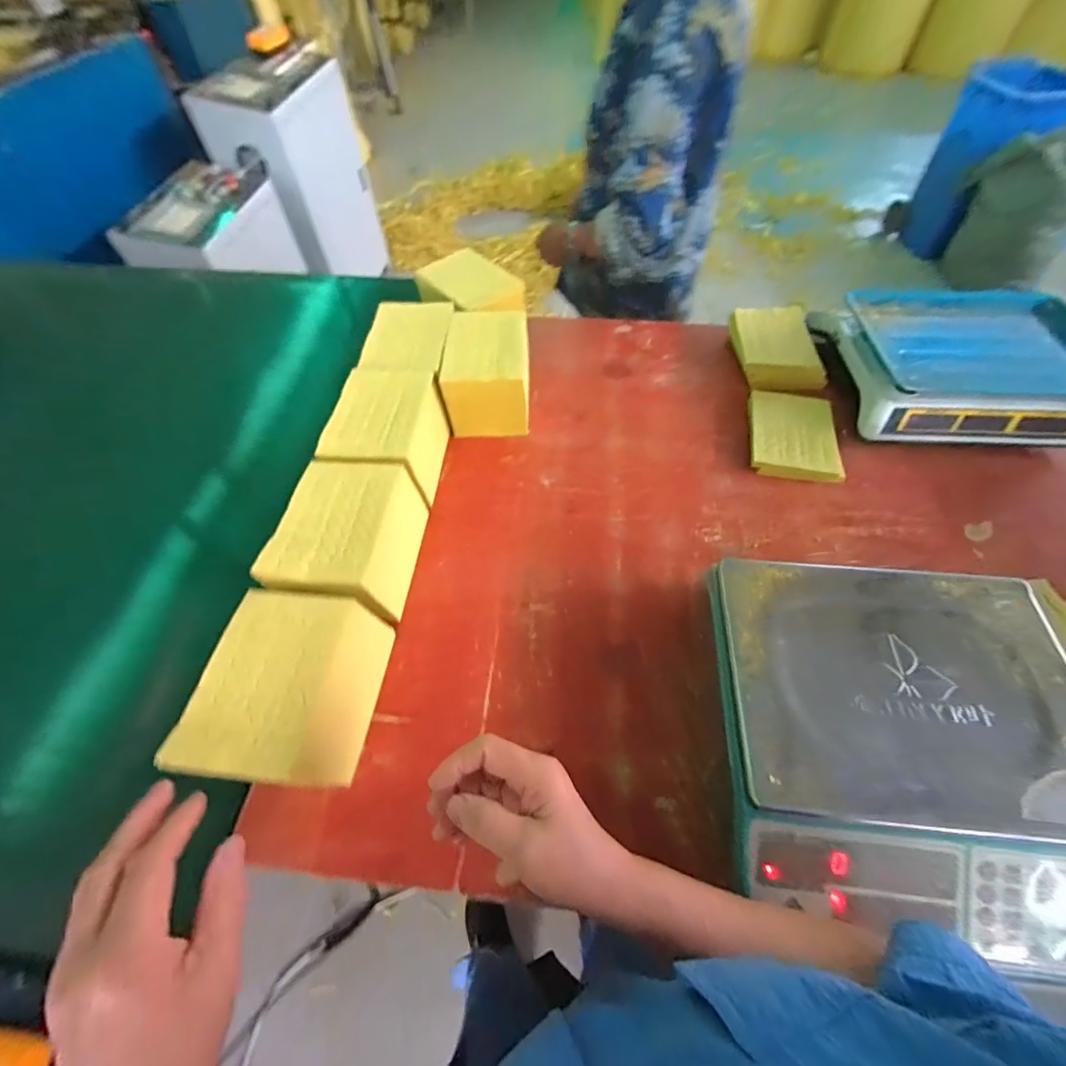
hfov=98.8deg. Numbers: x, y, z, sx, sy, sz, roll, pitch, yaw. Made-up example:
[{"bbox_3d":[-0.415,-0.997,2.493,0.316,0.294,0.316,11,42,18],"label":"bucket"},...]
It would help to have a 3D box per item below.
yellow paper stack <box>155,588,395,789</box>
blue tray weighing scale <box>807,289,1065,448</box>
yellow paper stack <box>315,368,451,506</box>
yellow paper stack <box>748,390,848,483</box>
[{"bbox_3d":[-0.235,0.157,0.459,0.118,0.121,0.166,6,58,6],"label":"yellow paper stack"},{"bbox_3d":[0.652,-0.262,0.694,0.330,0.097,0.241,2,57,3],"label":"blue tray weighing scale"},{"bbox_3d":[-0.200,-0.133,0.645,0.121,0.109,0.167,4,58,5],"label":"yellow paper stack"},{"bbox_3d":[0.394,-0.147,0.690,0.123,0.032,0.157,9,58,8],"label":"yellow paper stack"}]

